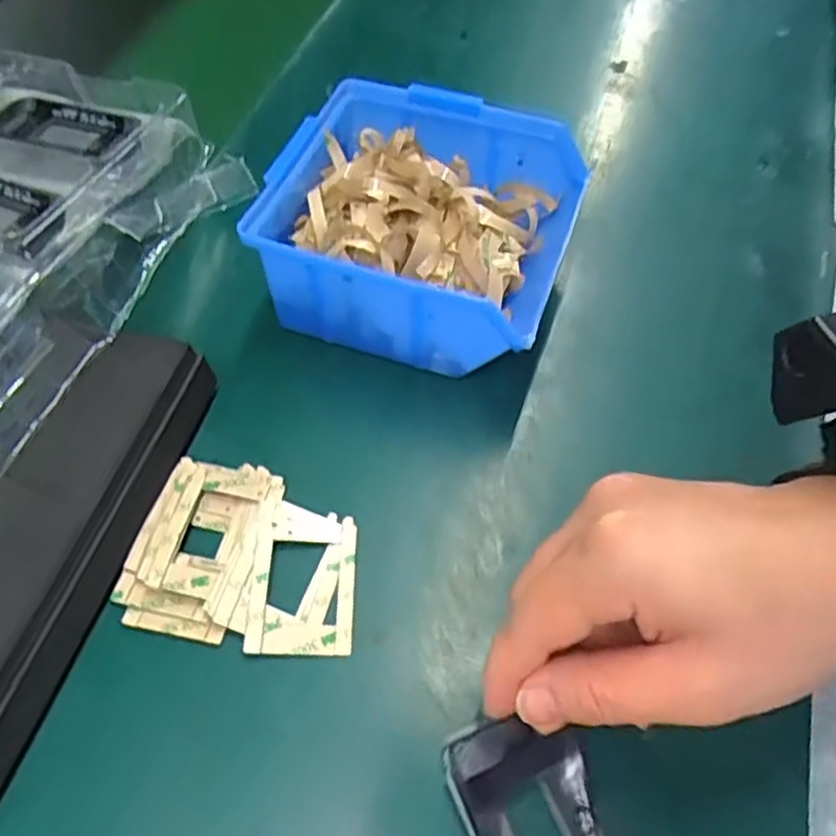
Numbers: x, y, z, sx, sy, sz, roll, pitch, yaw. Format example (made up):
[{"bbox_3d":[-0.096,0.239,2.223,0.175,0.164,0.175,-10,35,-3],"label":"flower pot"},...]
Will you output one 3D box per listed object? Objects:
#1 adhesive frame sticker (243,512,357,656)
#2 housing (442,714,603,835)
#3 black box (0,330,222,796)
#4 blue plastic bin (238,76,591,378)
[{"bbox_3d":[-0.045,0.064,0.275,0.039,0.004,0.055,4,59,-5],"label":"adhesive frame sticker"},{"bbox_3d":[0.038,0.135,0.225,0.042,0.014,0.073,-14,58,-9],"label":"housing"},{"bbox_3d":[-0.142,0.060,0.260,0.057,0.036,0.211,13,57,8],"label":"black box"},{"bbox_3d":[0.003,-0.087,0.336,0.131,0.065,0.123,16,58,10],"label":"blue plastic bin"}]

